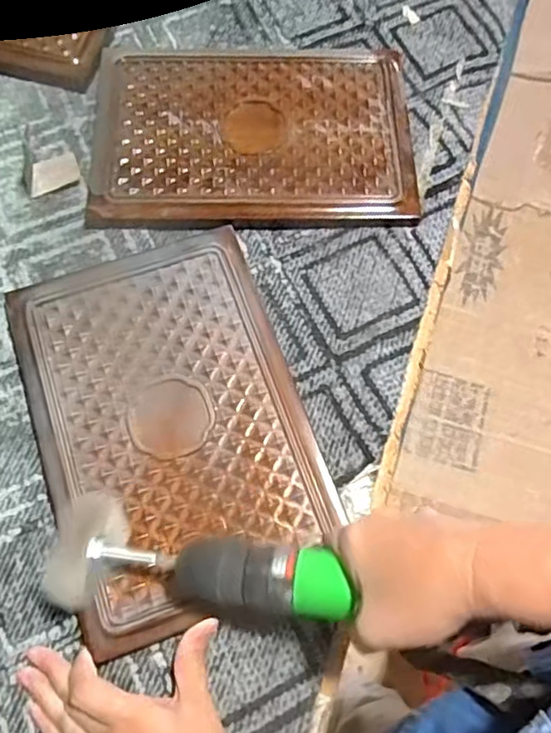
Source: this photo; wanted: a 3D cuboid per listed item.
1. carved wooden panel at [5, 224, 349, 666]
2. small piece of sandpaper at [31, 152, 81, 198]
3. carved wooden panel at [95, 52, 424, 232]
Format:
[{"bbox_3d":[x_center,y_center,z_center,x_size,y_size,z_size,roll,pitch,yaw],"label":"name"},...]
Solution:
[{"bbox_3d":[-0.086,0.041,0.486,0.204,0.030,0.301,-18,72,-9],"label":"carved wooden panel"},{"bbox_3d":[-0.214,-0.186,0.576,0.049,0.006,0.037,-23,73,-11],"label":"small piece of sandpaper"},{"bbox_3d":[-0.023,-0.235,0.598,0.308,0.022,0.216,-2,70,-4],"label":"carved wooden panel"}]

